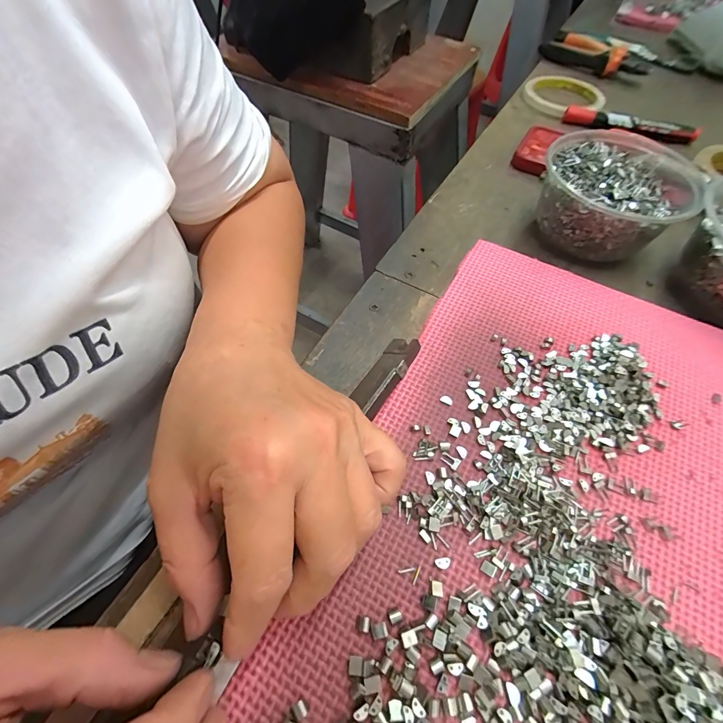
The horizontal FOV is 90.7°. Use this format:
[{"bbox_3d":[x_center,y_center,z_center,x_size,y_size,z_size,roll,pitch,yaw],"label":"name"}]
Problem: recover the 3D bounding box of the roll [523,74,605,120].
[{"bbox_3d":[0.269,-0.354,0.475,0.096,0.015,0.112,26,61,12],"label":"roll"}]

